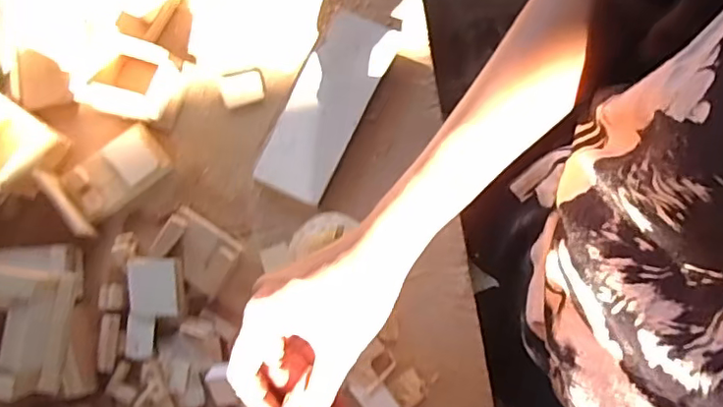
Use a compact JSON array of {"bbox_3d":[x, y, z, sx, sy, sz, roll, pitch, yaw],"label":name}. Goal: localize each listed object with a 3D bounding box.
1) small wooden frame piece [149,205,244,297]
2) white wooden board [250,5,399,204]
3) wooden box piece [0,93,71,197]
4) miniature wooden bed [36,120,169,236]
[{"bbox_3d":[-0.152,0.043,0.531,0.067,0.031,0.054,34,83,7],"label":"small wooden frame piece"},{"bbox_3d":[-0.033,-0.097,0.558,0.069,0.020,0.189,26,82,6],"label":"white wooden board"},{"bbox_3d":[-0.331,-0.055,0.535,0.080,0.040,0.071,33,83,7],"label":"wooden box piece"},{"bbox_3d":[-0.238,-0.025,0.542,0.105,0.024,0.068,-34,82,-7],"label":"miniature wooden bed"}]

